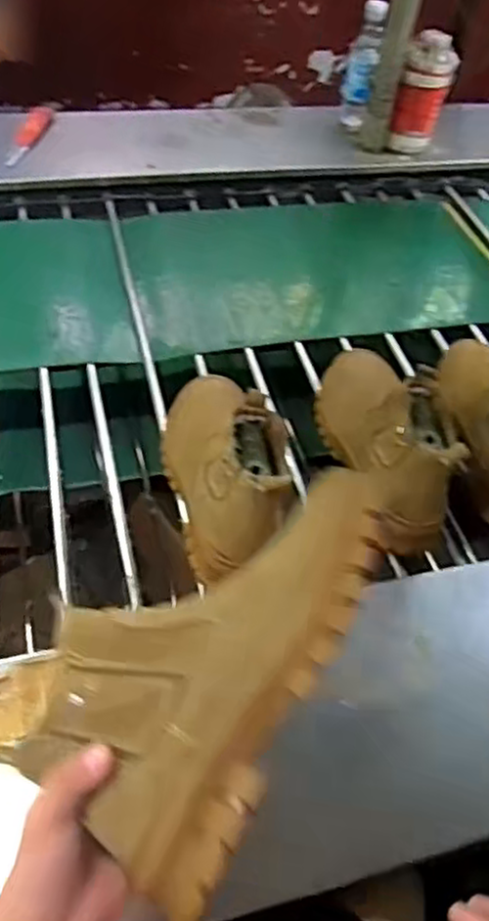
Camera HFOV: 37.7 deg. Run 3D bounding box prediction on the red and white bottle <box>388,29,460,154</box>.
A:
[{"bbox_3d":[0.331,-0.677,1.324,0.082,0.183,0.102,21,53,11],"label":"red and white bottle"}]

